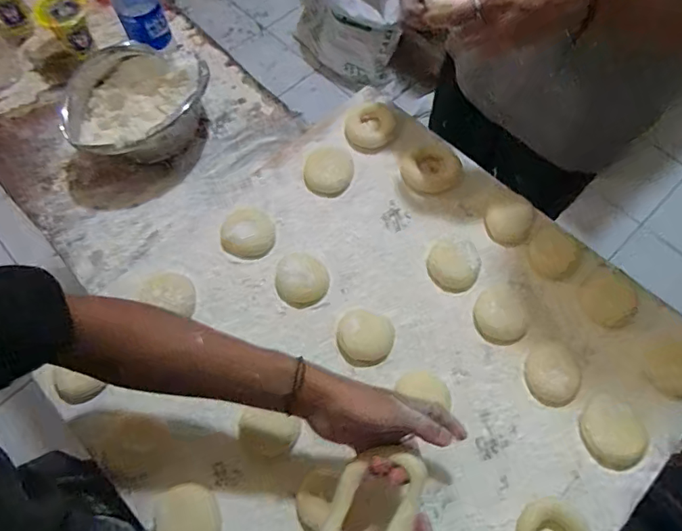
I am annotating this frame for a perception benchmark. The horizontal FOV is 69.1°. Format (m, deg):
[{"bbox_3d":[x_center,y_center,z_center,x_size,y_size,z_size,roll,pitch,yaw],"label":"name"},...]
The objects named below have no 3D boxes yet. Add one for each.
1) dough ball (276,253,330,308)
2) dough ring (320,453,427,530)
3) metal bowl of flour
[{"bbox_3d":[-0.046,0.015,0.592,0.059,0.026,0.063,0,65,0],"label":"dough ball"},{"bbox_3d":[0.026,0.208,0.418,0.067,0.020,0.107,22,68,10],"label":"dough ring"},{"bbox_3d":[-0.278,-0.220,0.706,0.197,0.087,0.158,-25,68,-10],"label":"metal bowl of flour"}]

